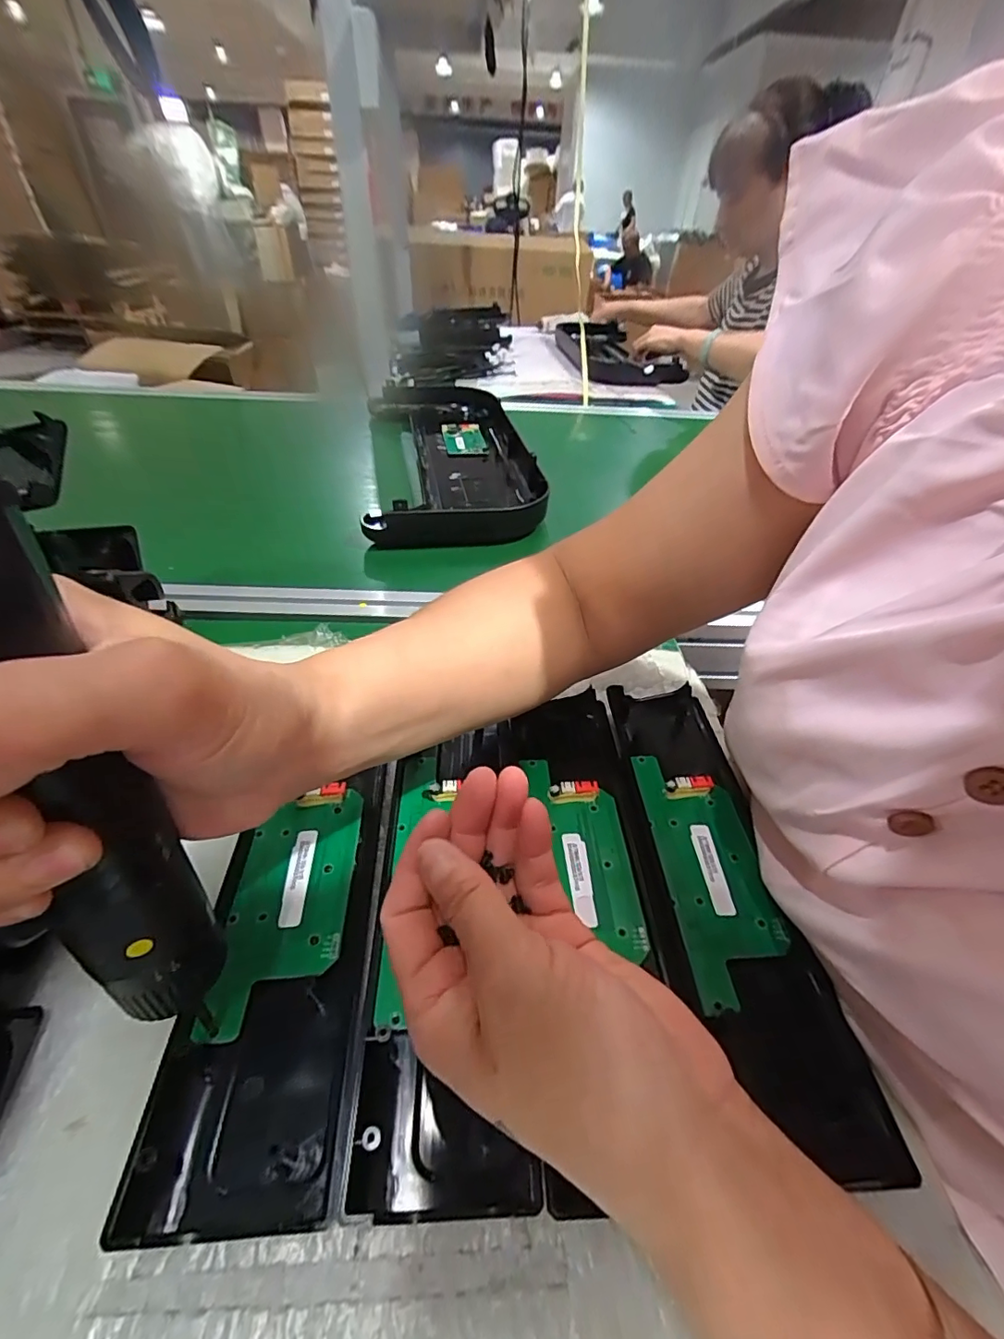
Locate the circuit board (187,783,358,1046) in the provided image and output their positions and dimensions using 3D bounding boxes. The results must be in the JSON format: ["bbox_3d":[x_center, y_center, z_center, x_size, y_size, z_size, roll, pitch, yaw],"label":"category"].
[{"bbox_3d":[-0.102,0.109,0.249,0.055,0.014,0.111,0,41,-3],"label":"circuit board"}]

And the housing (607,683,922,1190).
[{"bbox_3d":[0.113,0.103,0.278,0.064,0.021,0.243,0,41,-3],"label":"housing"}]

